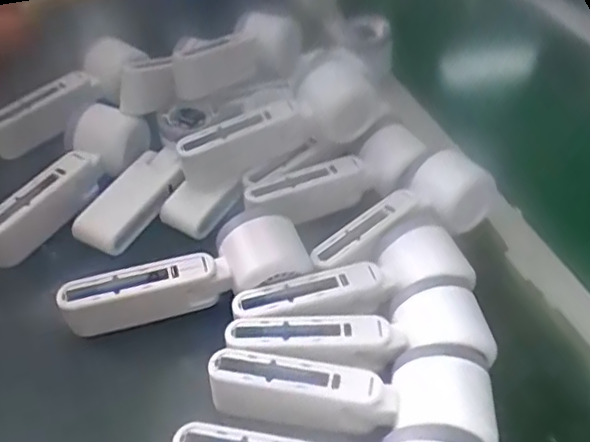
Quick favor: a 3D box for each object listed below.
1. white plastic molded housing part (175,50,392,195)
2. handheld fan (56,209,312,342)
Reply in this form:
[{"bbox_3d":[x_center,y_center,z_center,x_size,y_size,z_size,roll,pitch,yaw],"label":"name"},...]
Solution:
[{"bbox_3d":[-0.007,-0.076,0.482,0.171,0.057,0.043,-28,51,-12],"label":"white plastic molded housing part"},{"bbox_3d":[-0.073,0.038,0.414,0.162,0.050,0.050,-19,46,-4],"label":"handheld fan"}]

